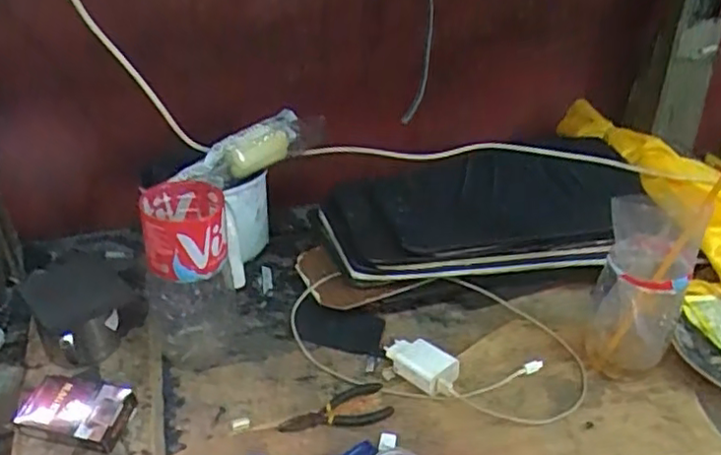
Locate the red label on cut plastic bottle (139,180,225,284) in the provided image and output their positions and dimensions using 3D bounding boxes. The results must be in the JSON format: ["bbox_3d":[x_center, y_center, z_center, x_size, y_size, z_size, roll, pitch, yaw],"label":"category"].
[{"bbox_3d":[-0.180,0.002,0.663,0.080,0.066,0.088,-5,34,-9],"label":"red label on cut plastic bottle"}]

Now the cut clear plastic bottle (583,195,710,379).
[{"bbox_3d":[0.309,0.061,0.713,0.093,0.199,0.093,17,36,23],"label":"cut clear plastic bottle"}]

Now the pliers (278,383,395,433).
[{"bbox_3d":[-0.027,0.189,0.667,0.114,0.006,0.059,-9,34,-15],"label":"pliers"}]

